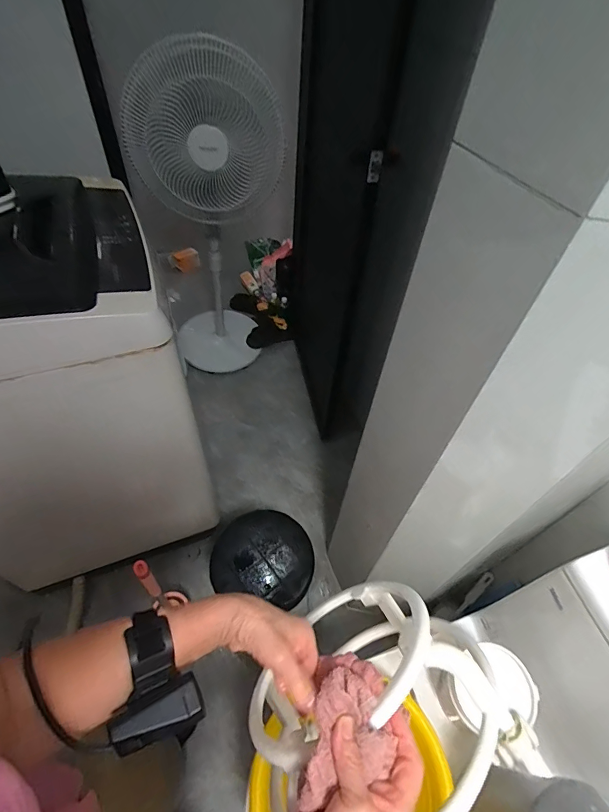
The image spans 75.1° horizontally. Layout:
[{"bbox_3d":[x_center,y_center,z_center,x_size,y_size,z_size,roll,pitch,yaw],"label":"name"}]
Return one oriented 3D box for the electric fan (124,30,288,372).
[{"bbox_3d":[-0.344,-0.586,1.508,0.405,1.208,0.471,-16,53,-17],"label":"electric fan"}]

